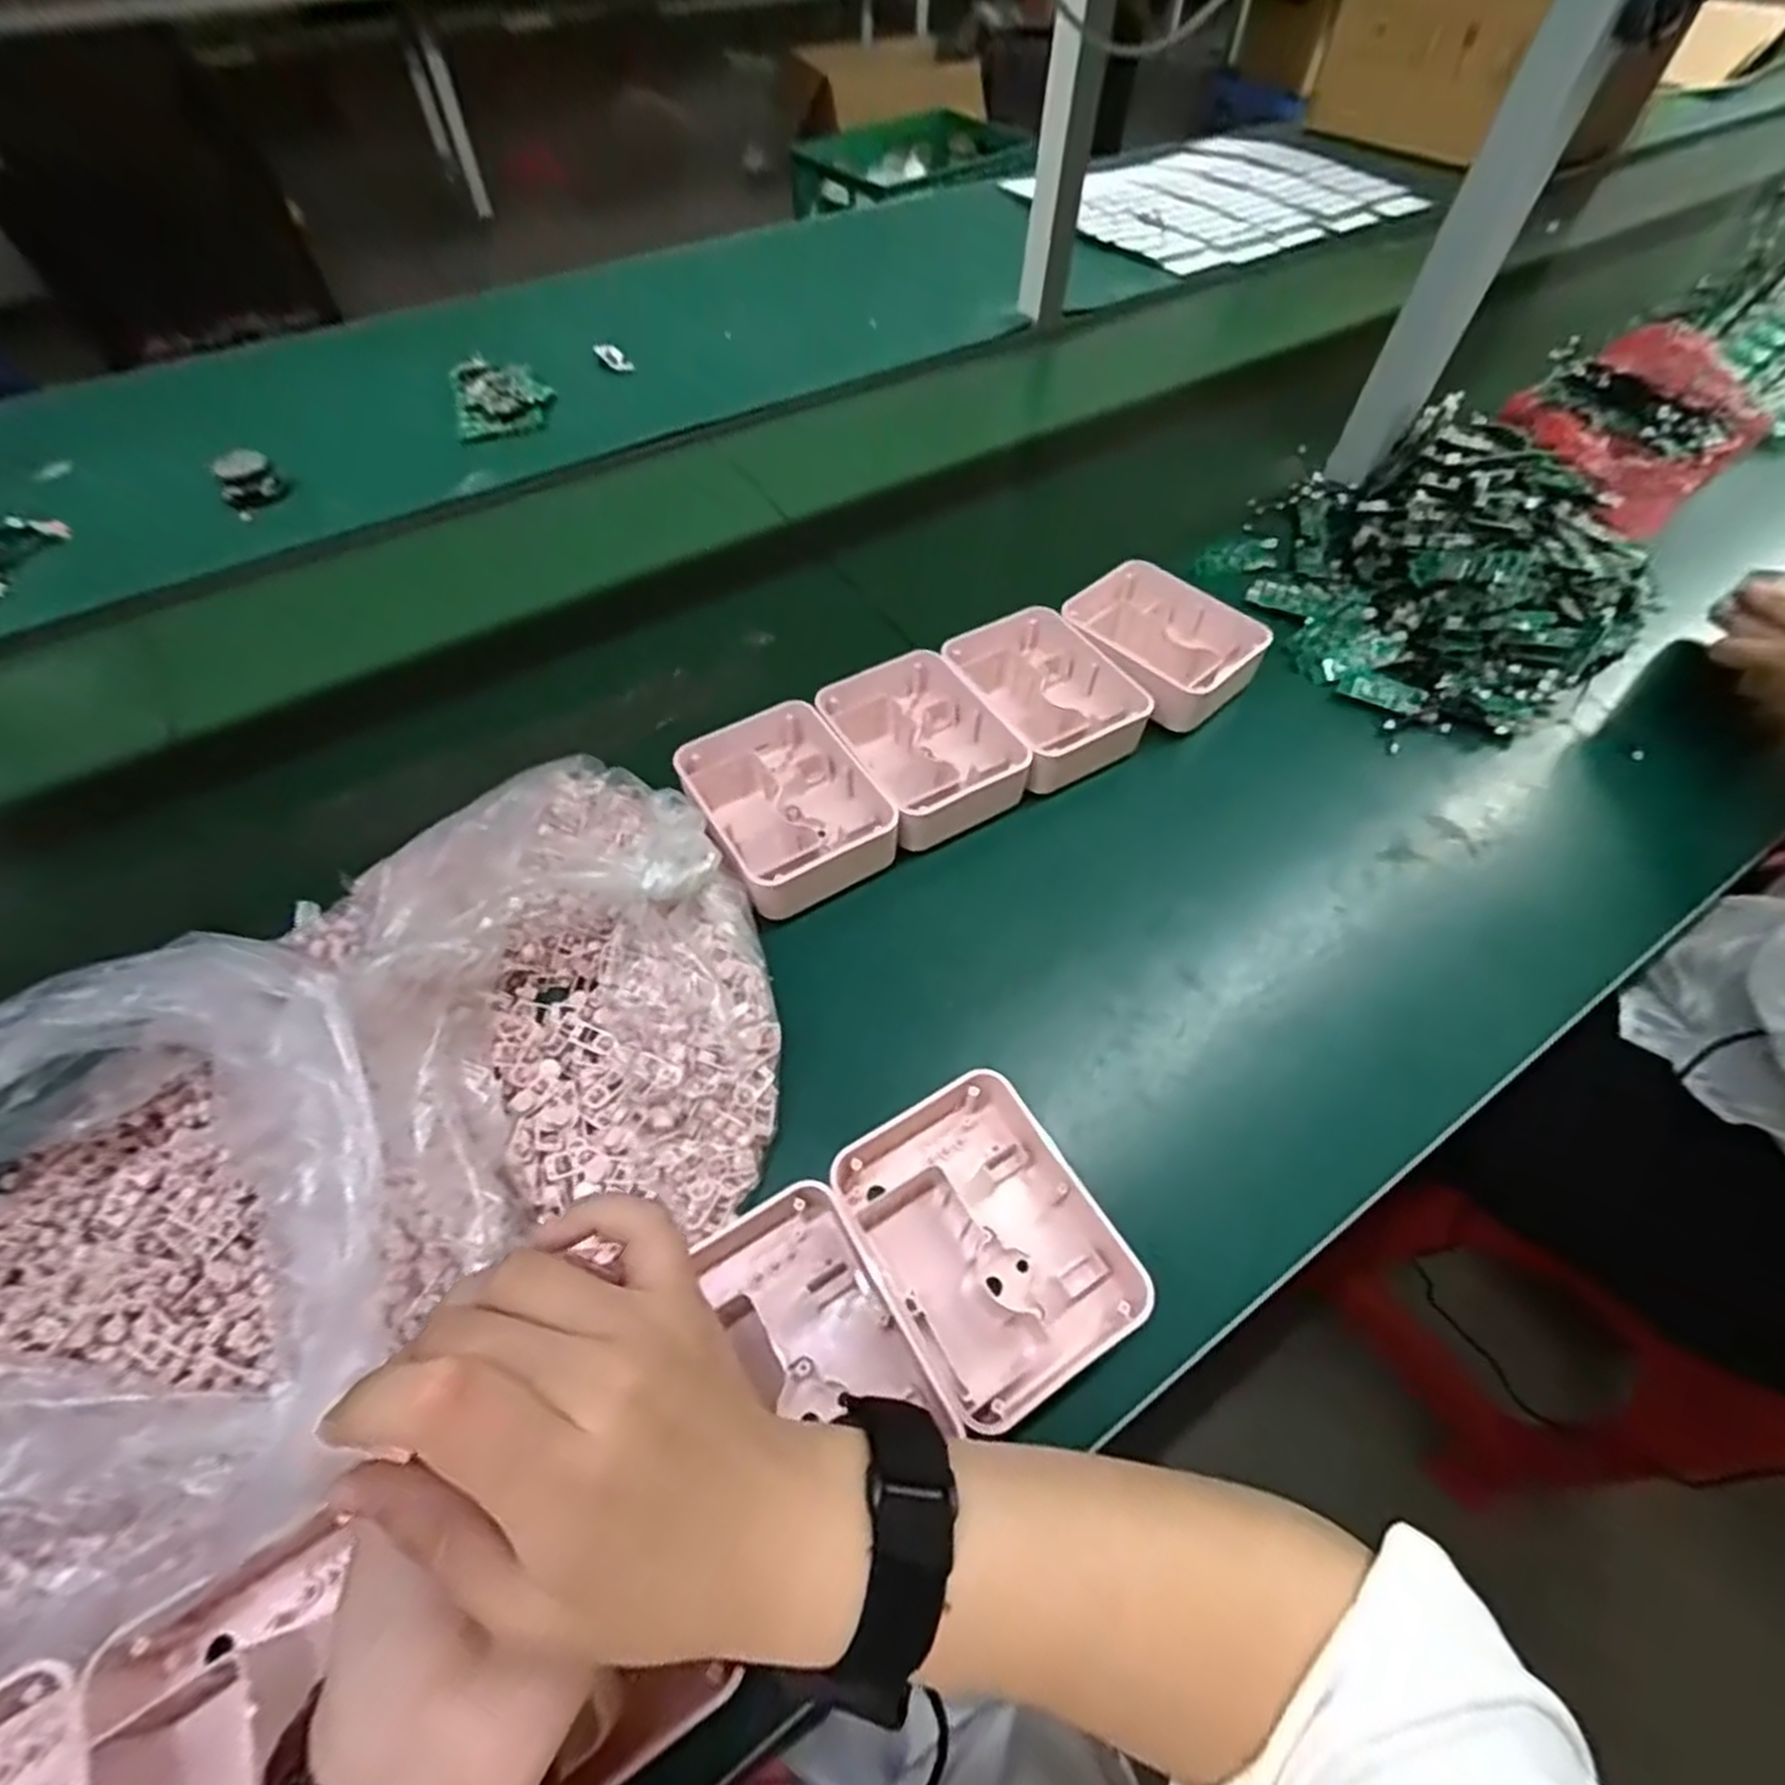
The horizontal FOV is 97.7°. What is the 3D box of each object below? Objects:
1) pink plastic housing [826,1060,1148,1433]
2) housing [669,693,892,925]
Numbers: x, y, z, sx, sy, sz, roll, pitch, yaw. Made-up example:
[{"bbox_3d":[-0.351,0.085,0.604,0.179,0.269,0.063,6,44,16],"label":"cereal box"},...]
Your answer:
[{"bbox_3d":[0.046,0.159,0.367,0.105,0.039,0.131,-28,62,-18],"label":"pink plastic housing"},{"bbox_3d":[-0.068,-0.057,0.499,0.109,0.037,0.138,-27,61,-17],"label":"housing"}]

